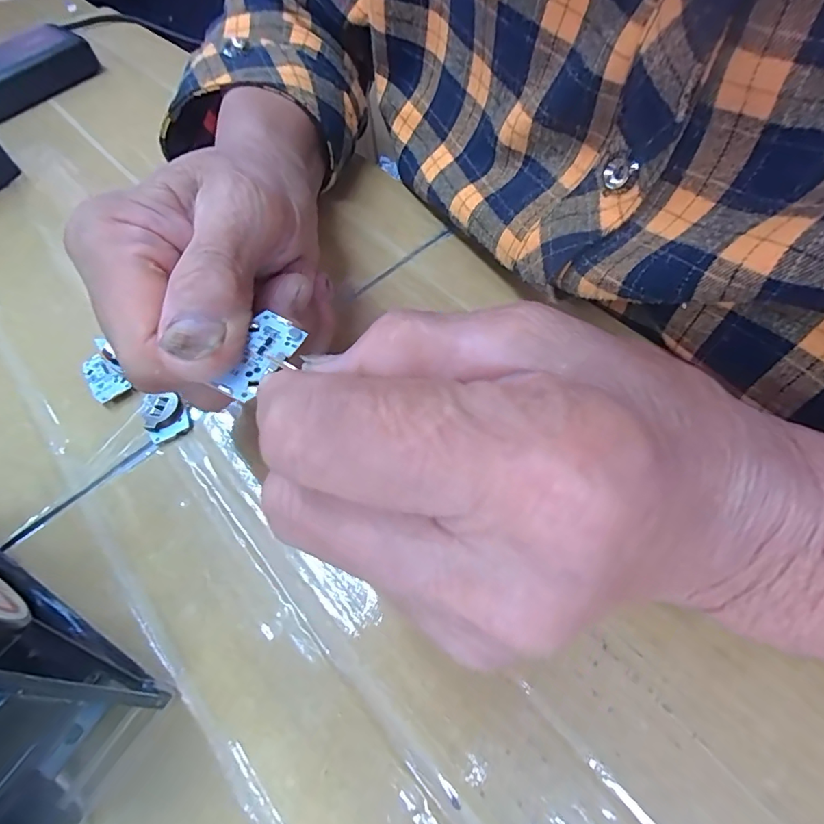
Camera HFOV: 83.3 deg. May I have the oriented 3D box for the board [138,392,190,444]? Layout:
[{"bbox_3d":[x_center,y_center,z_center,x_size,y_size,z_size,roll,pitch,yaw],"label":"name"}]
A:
[{"bbox_3d":[-0.111,0.001,0.208,0.018,0.007,0.024,-29,60,-14],"label":"board"}]

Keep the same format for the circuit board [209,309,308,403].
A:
[{"bbox_3d":[-0.044,-0.016,0.135,0.015,0.004,0.029,14,60,13],"label":"circuit board"}]

